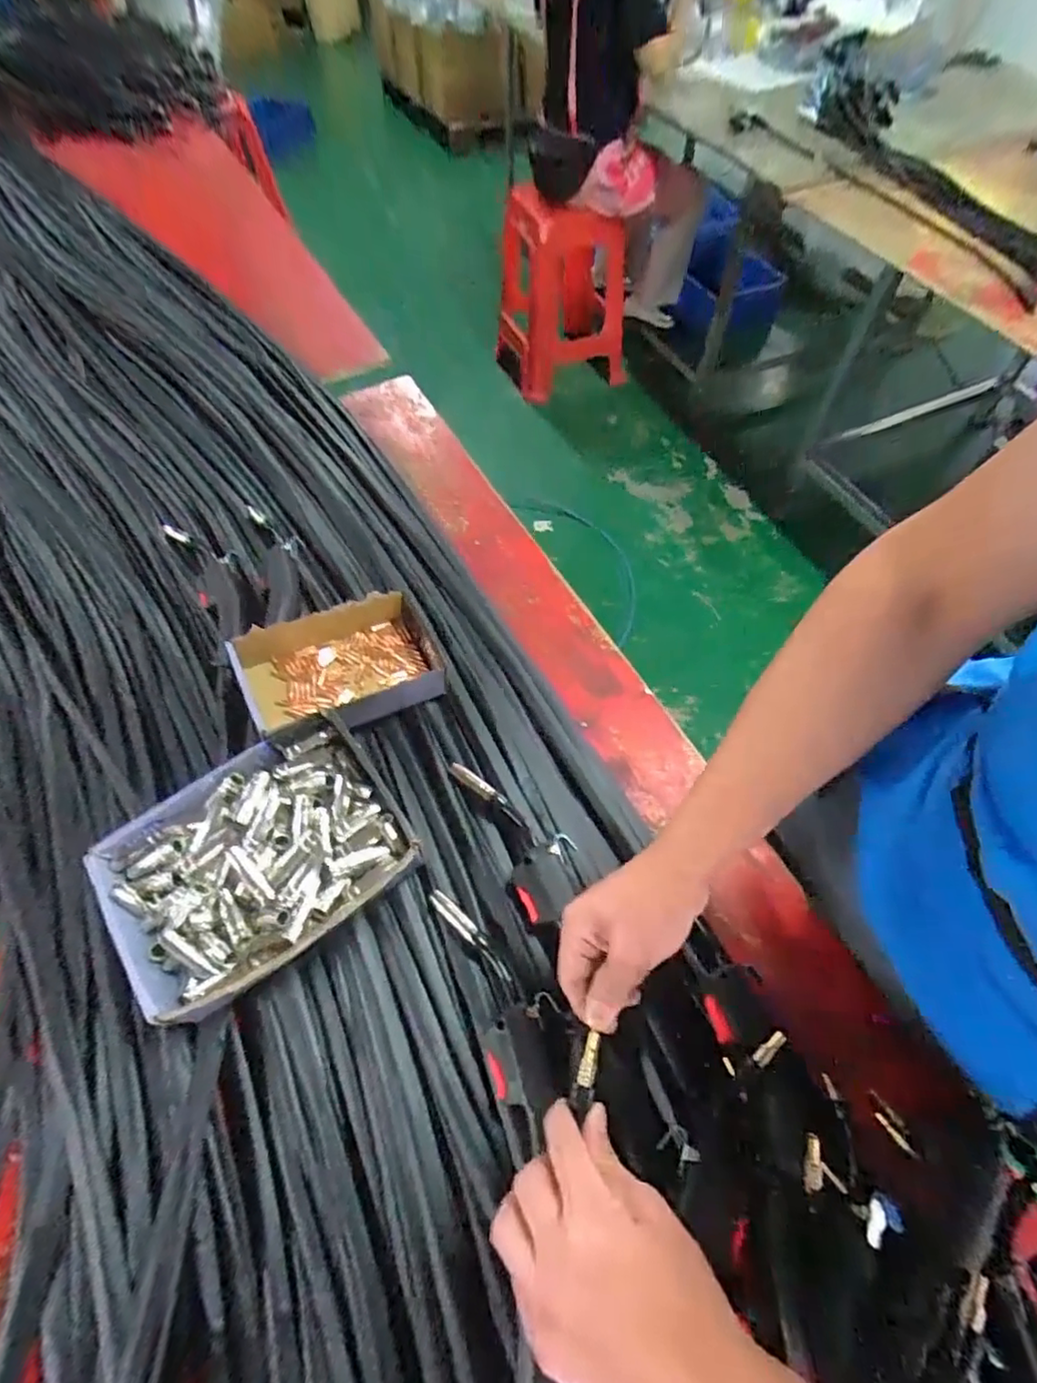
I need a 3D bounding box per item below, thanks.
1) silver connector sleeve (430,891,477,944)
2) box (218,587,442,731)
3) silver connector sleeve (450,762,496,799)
[{"bbox_3d":[-0.059,0.207,0.557,0.058,0.011,0.016,40,67,19],"label":"silver connector sleeve"},{"bbox_3d":[-0.193,-0.025,0.662,0.202,0.063,0.134,-24,64,-14],"label":"box"},{"bbox_3d":[-0.048,0.091,0.622,0.062,0.012,0.015,28,62,32],"label":"silver connector sleeve"}]

